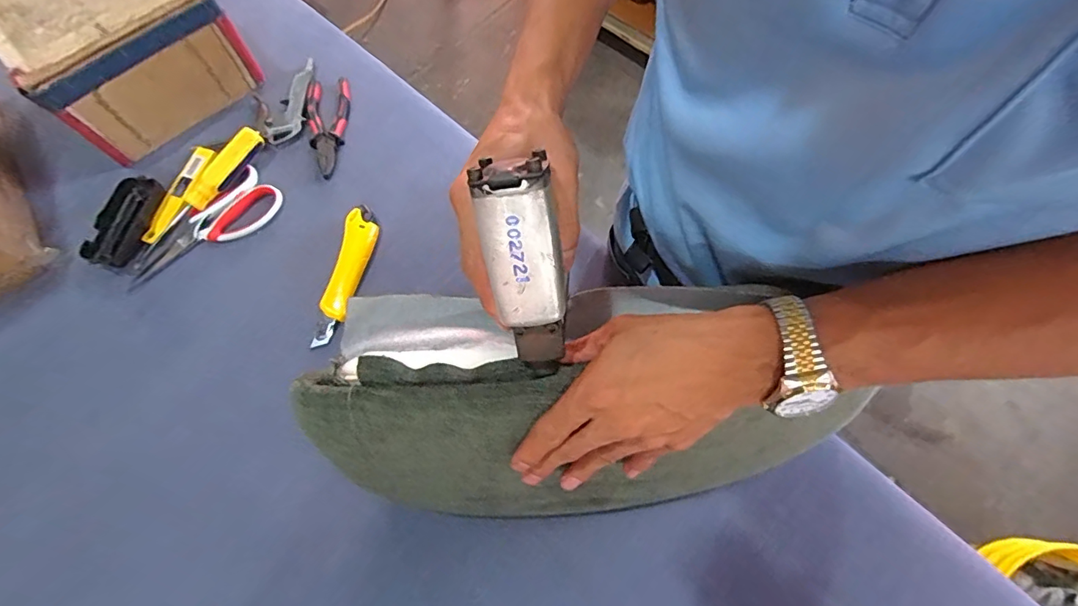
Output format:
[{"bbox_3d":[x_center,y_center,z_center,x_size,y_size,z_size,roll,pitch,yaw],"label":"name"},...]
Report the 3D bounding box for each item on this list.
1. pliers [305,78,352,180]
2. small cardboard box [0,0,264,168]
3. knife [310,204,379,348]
[{"bbox_3d":[-0.269,-0.225,0.621,0.055,0.009,0.154,-7,68,-2],"label":"pliers"},{"bbox_3d":[-0.505,-0.323,0.597,0.206,0.130,0.219,-41,73,-14],"label":"small cardboard box"},{"bbox_3d":[-0.215,-0.035,0.542,0.037,0.014,0.165,12,69,6],"label":"knife"}]

